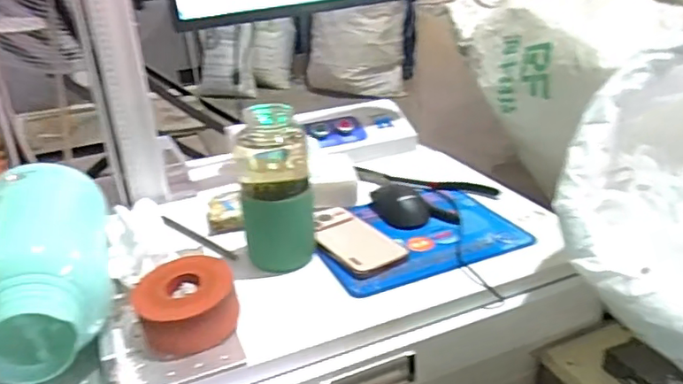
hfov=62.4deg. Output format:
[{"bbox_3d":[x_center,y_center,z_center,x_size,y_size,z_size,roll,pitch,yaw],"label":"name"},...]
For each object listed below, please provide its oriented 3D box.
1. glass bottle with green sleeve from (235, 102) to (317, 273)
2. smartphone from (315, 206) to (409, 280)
[{"bbox_3d":[-0.078,-0.001,0.668,0.086,0.185,0.071,-6,25,-4],"label":"glass bottle with green sleeve"},{"bbox_3d":[0.011,0.060,0.721,0.080,0.016,0.150,-18,28,-28],"label":"smartphone"}]

